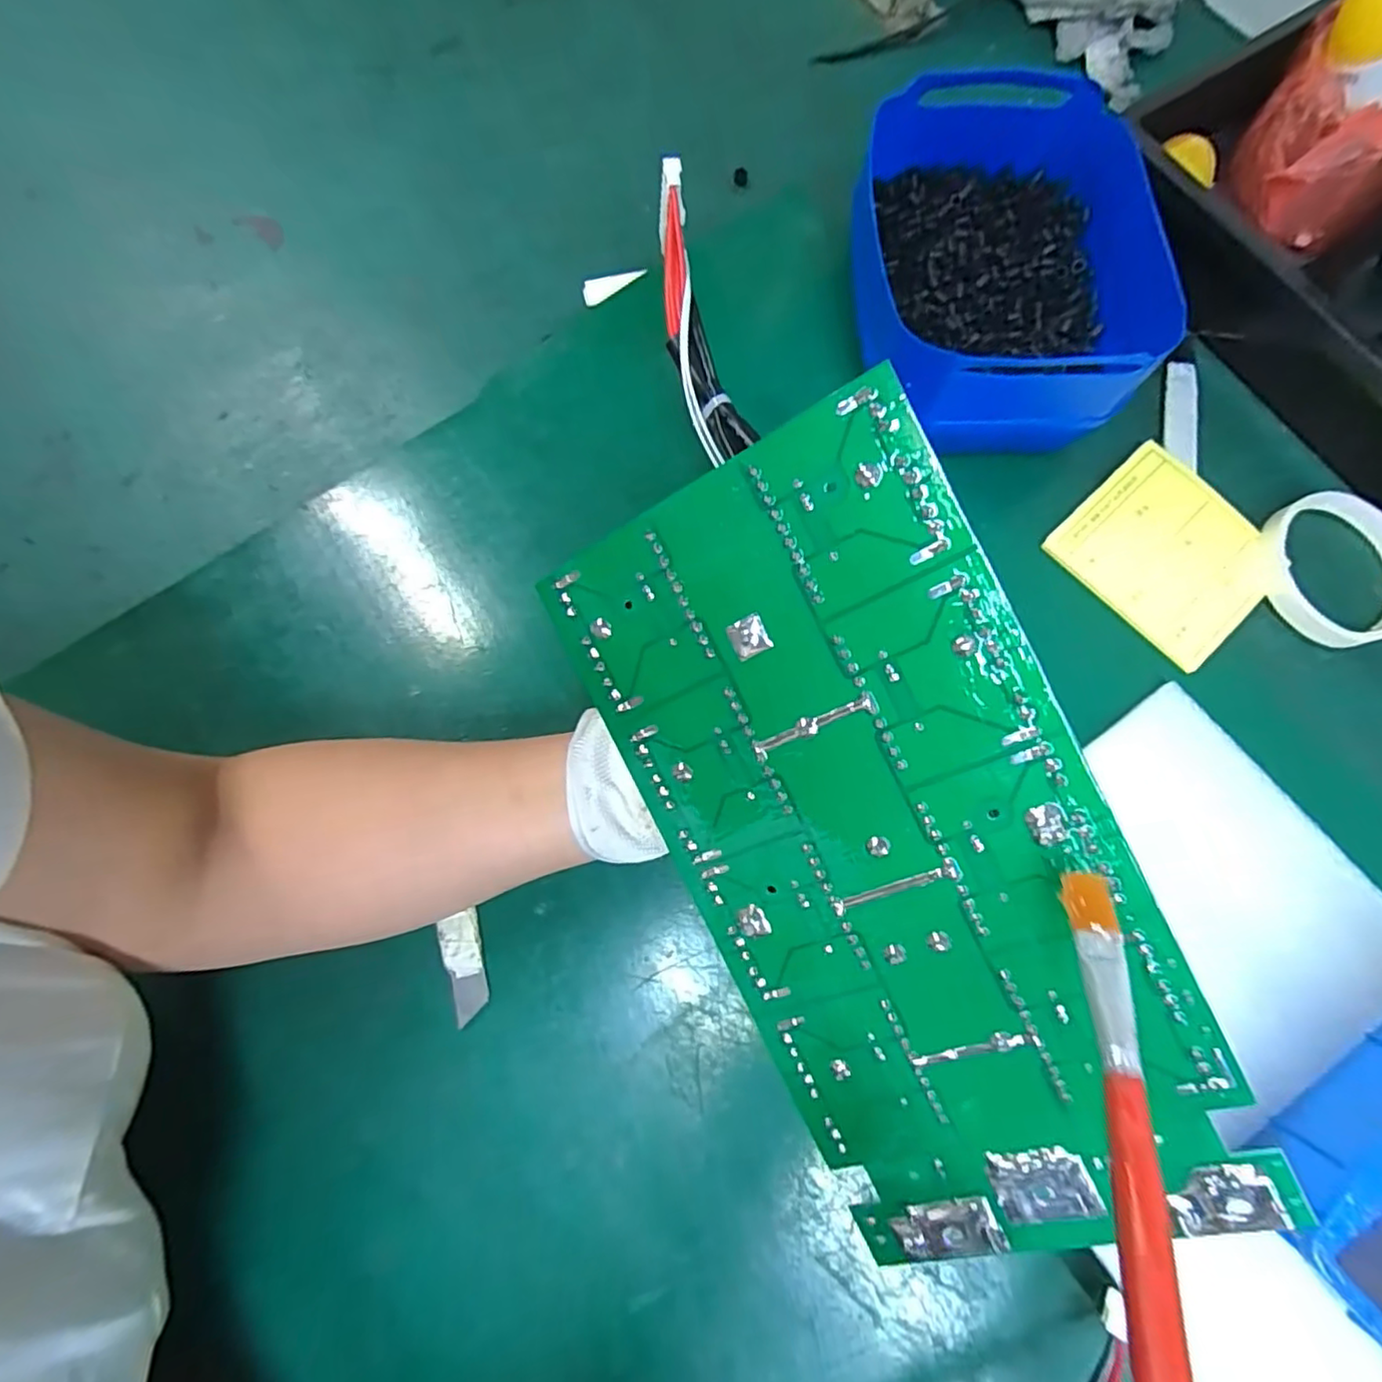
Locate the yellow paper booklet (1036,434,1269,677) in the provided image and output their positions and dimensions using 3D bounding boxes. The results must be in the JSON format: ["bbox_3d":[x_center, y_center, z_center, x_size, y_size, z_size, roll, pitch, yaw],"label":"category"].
[{"bbox_3d":[0.272,-0.078,0.358,0.096,0.006,0.104,-41,80,-8],"label":"yellow paper booklet"}]

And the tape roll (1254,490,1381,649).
[{"bbox_3d":[0.364,-0.070,0.355,0.079,0.015,0.087,-10,77,-2],"label":"tape roll"}]

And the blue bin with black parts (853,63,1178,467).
[{"bbox_3d":[0.185,-0.239,0.359,0.158,0.079,0.194,-1,77,0],"label":"blue bin with black parts"}]

